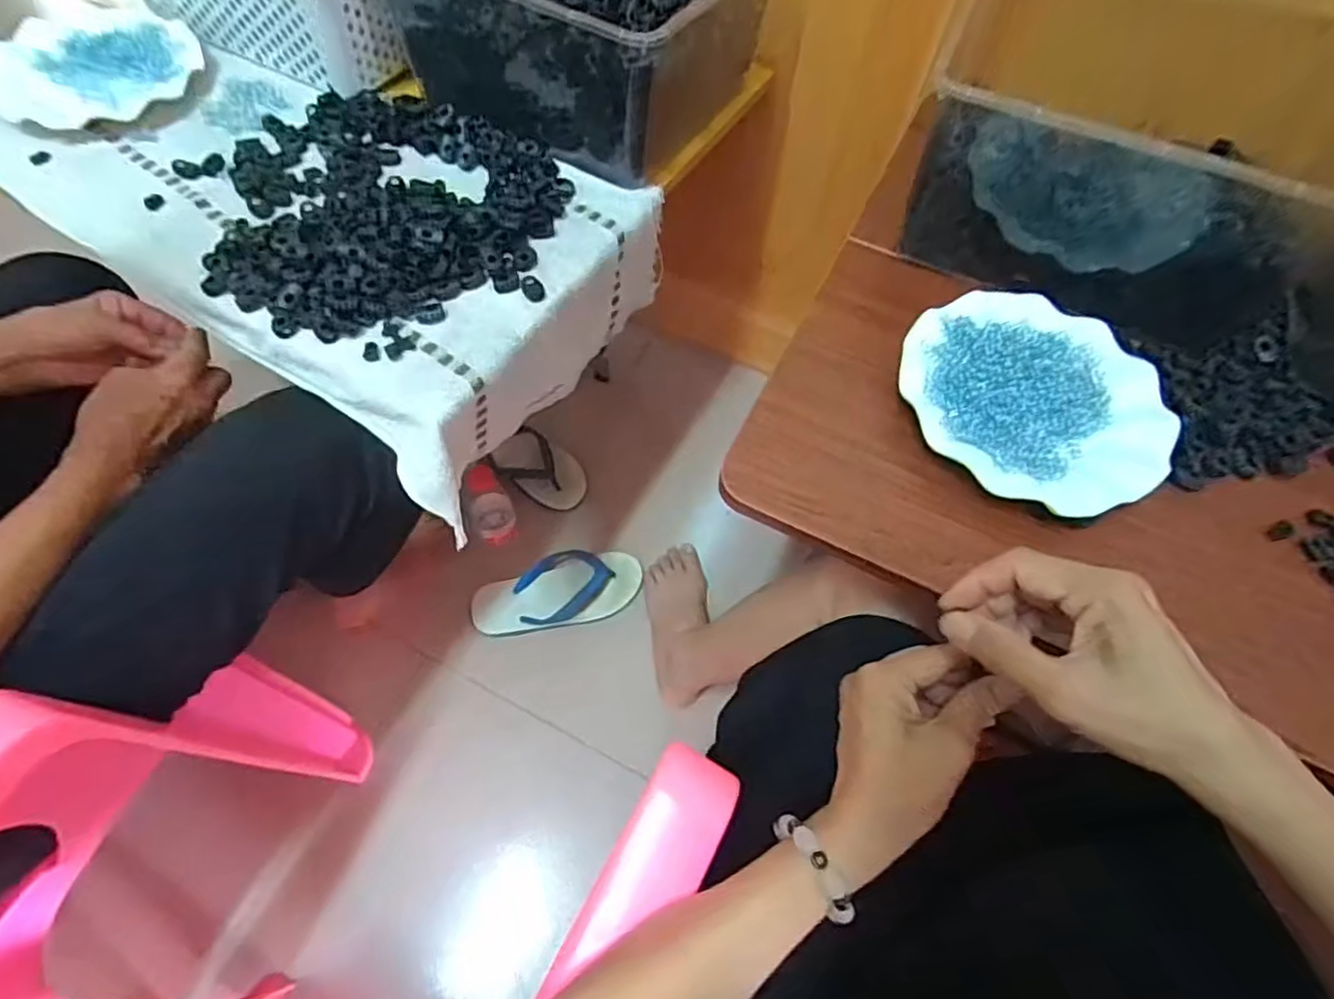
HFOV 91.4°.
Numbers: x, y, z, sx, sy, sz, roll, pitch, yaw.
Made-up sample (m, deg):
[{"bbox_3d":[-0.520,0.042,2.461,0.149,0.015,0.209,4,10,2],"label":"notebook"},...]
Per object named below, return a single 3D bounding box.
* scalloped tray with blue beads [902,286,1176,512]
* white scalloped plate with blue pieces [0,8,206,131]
[{"bbox_3d":[0.260,-0.077,0.462,0.181,0.019,0.173,32,67,14],"label":"scalloped tray with blue beads"},{"bbox_3d":[-0.539,-0.406,0.608,0.172,0.032,0.177,1,63,-1],"label":"white scalloped plate with blue pieces"}]

